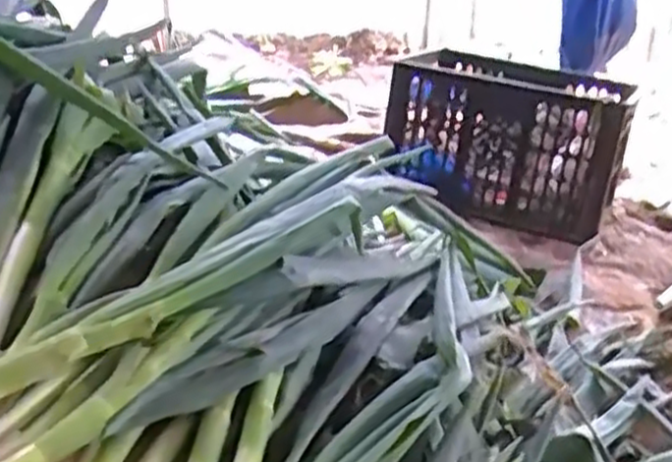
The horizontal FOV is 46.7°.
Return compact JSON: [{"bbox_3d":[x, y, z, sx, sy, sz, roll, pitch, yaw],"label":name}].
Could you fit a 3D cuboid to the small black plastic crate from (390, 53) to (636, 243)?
[{"bbox_3d":[0.374,-0.206,1.703,0.478,0.280,0.358,11,26,19],"label":"small black plastic crate"}]

